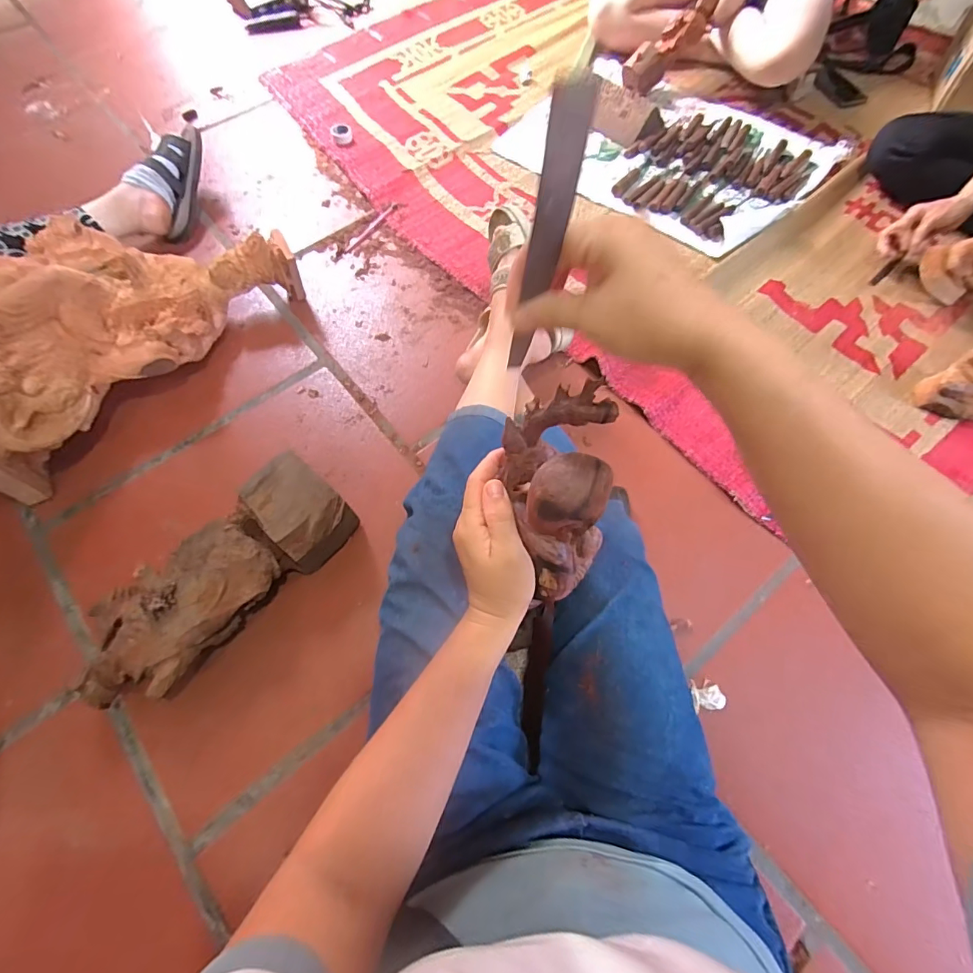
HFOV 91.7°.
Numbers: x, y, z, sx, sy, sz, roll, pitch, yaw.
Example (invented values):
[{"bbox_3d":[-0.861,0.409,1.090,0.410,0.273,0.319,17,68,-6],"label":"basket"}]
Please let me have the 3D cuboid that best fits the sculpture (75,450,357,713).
[{"bbox_3d":[-0.359,0.129,0.647,0.137,0.097,0.369,41,71,16],"label":"sculpture"}]

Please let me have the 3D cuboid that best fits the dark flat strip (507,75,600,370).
[{"bbox_3d":[0.029,-0.122,0.260,0.018,0.168,0.006,4,64,-4],"label":"dark flat strip"}]

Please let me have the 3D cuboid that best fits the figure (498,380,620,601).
[{"bbox_3d":[0.054,0.016,0.344,0.071,0.171,0.064,-6,30,-3],"label":"figure"}]

